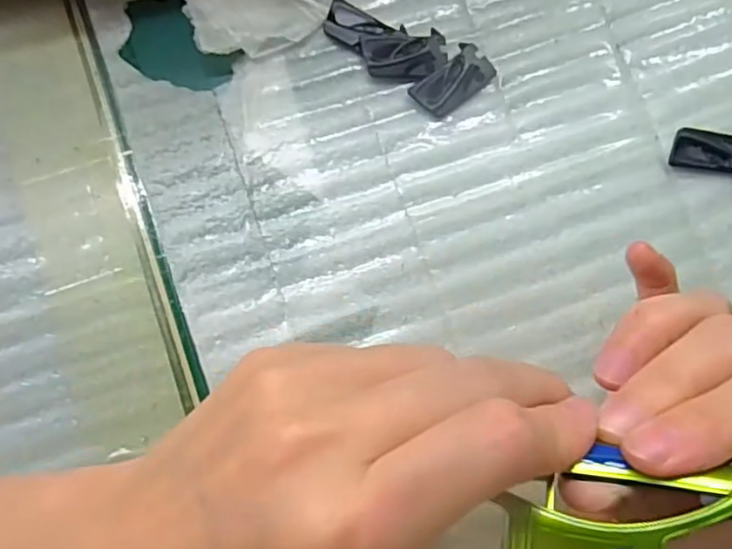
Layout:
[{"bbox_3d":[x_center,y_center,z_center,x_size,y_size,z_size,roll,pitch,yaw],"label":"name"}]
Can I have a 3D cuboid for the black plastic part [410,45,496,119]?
[{"bbox_3d":[0.035,-0.076,0.242,0.033,0.004,0.018,-42,86,-11],"label":"black plastic part"}]

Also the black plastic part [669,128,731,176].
[{"bbox_3d":[0.139,-0.049,0.246,0.033,0.005,0.016,9,79,-4],"label":"black plastic part"}]

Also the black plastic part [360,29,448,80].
[{"bbox_3d":[0.015,-0.086,0.241,0.033,0.004,0.019,-6,80,-6],"label":"black plastic part"}]

